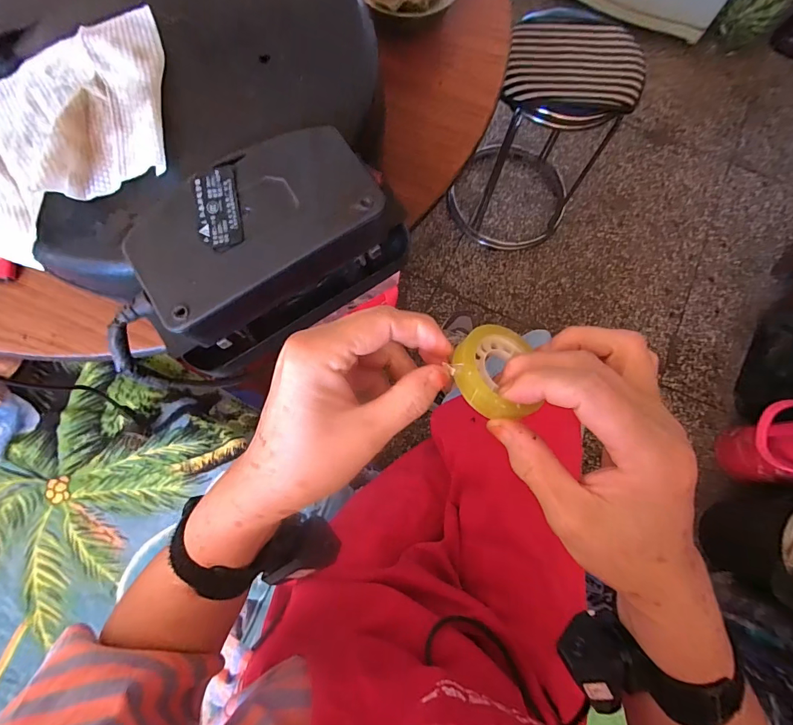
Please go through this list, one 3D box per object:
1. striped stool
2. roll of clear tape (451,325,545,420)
[{"bbox_3d":[0.368,-0.575,1.052,0.328,0.500,0.355,36,78,7],"label":"striped stool"},{"bbox_3d":[0.057,0.006,0.225,0.054,0.015,0.054,-31,80,-40],"label":"roll of clear tape"}]

